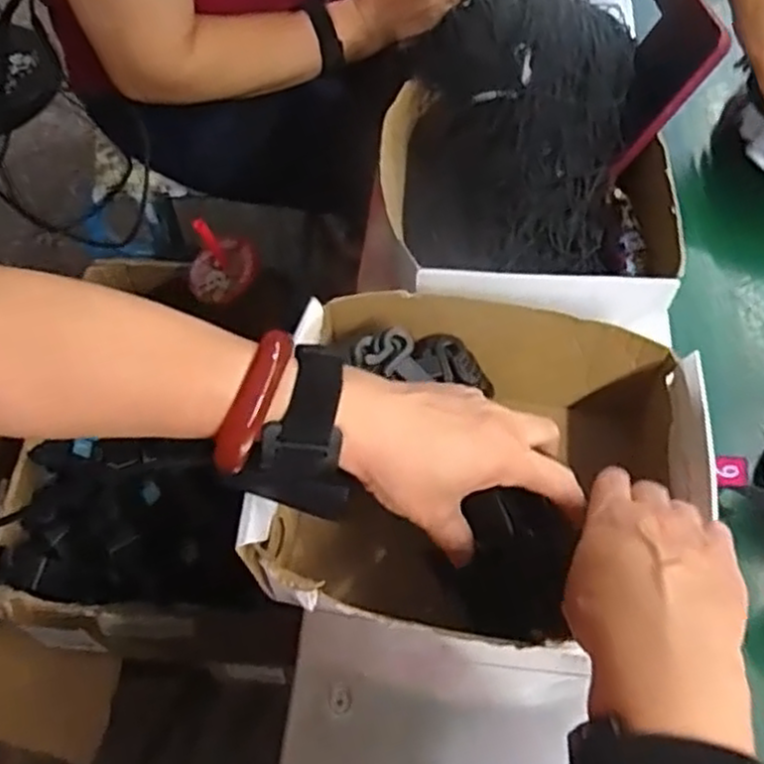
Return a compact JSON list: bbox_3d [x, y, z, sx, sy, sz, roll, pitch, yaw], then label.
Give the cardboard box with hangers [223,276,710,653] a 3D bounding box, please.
[{"bbox_3d":[0.060,0.048,0.455,0.255,0.111,0.225,1,57,3],"label":"cardboard box with hangers"}]

